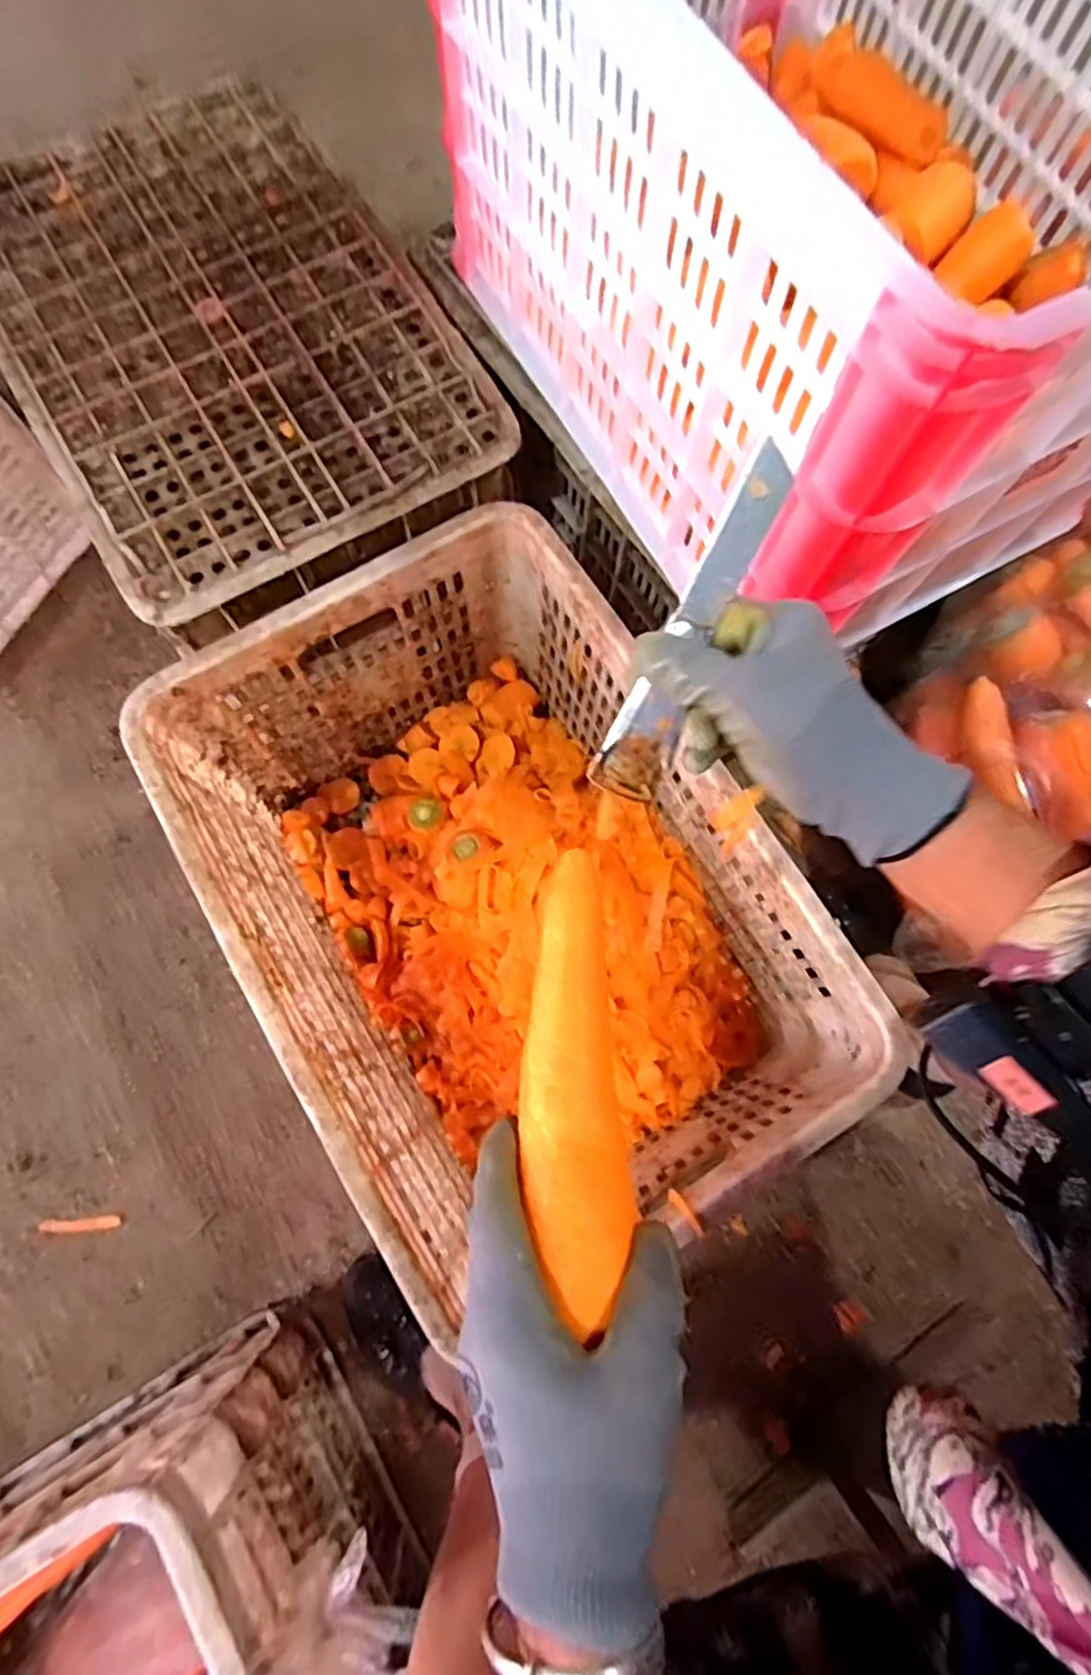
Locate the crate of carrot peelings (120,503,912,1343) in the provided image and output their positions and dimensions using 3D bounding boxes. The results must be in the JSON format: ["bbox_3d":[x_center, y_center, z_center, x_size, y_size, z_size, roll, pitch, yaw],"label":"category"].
[{"bbox_3d":[-0.037,0.053,0.624,0.349,0.279,0.502,-31,79,-9],"label":"crate of carrot peelings"}]

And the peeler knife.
[{"bbox_3d":[0.070,-0.094,0.341,0.032,0.010,0.168,28,116,5],"label":"peeler knife"}]

